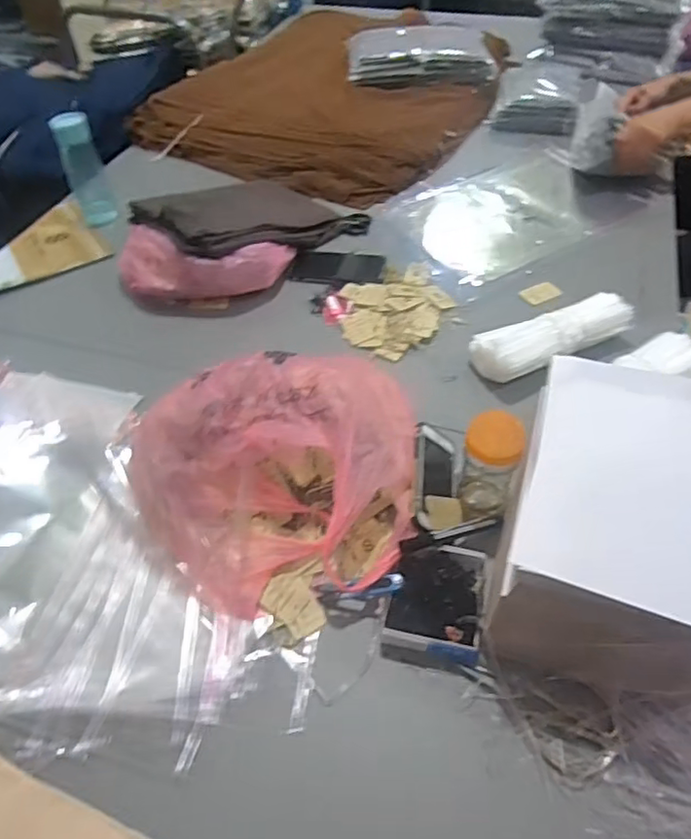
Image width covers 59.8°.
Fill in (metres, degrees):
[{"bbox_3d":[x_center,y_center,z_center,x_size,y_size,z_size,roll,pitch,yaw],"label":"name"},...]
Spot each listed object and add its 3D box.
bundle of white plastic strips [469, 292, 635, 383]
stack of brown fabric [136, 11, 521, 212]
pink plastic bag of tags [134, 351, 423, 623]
[{"bbox_3d":[0.305,-0.118,0.876,0.237,0.063,0.077,-21,52,-16],"label":"bundle of white plastic strips"},{"bbox_3d":[-0.011,-0.824,1.488,0.699,0.105,0.870,22,53,20],"label":"stack of brown fabric"},{"bbox_3d":[-0.083,0.062,0.700,0.317,0.119,0.274,1,49,3],"label":"pink plastic bag of tags"}]

